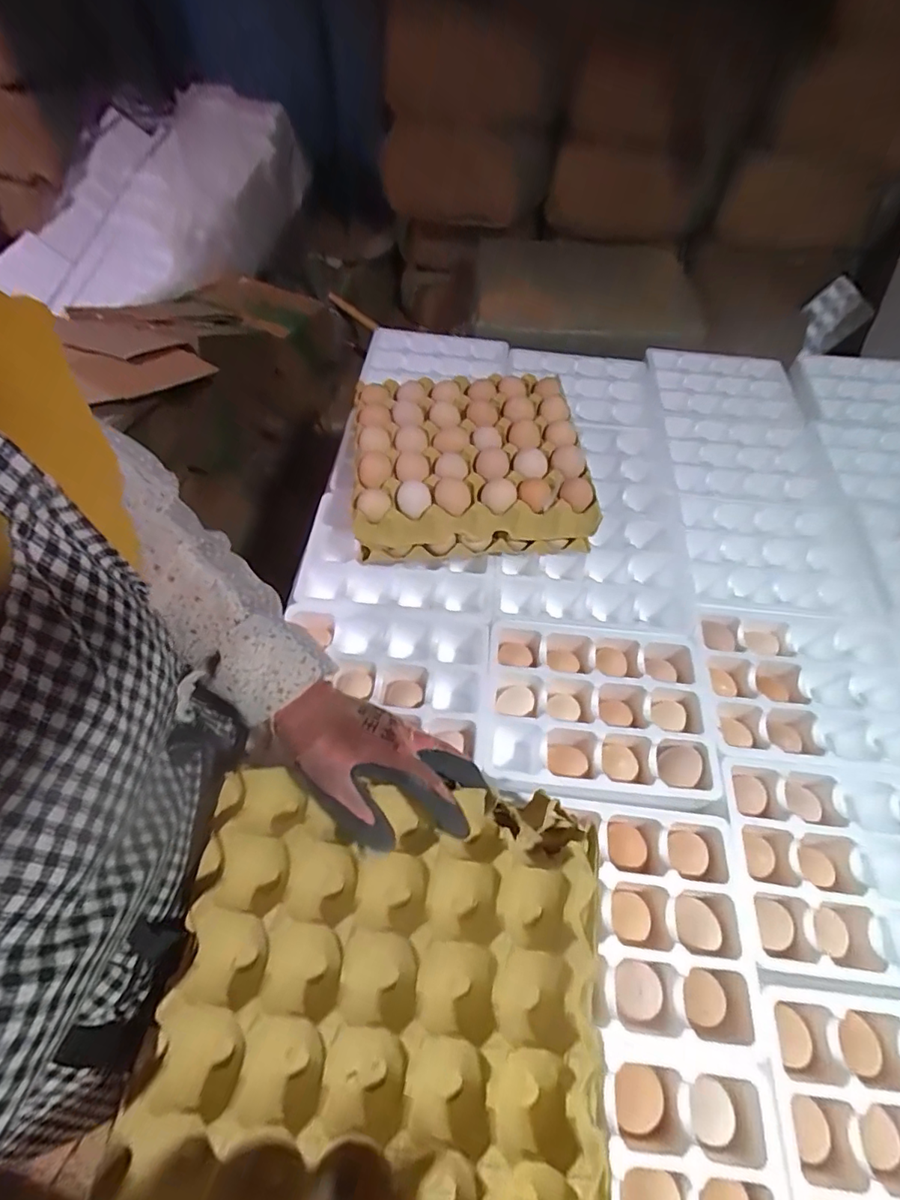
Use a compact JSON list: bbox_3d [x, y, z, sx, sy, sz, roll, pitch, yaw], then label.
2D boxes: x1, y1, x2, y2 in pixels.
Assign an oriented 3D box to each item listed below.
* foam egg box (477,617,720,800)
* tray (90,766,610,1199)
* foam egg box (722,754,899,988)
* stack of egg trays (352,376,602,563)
[{"bbox_3d":[0.161,0.125,0.587,0.242,0.054,0.189,5,57,1],"label":"foam egg box"},{"bbox_3d":[-0.044,0.269,0.329,0.285,0.061,0.289,6,59,1],"label":"tray"},{"bbox_3d":[0.395,0.263,0.515,0.256,0.053,0.190,8,59,1],"label":"foam egg box"},{"bbox_3d":[0.021,-0.173,0.677,0.279,0.096,0.254,-2,57,-4],"label":"stack of egg trays"}]

